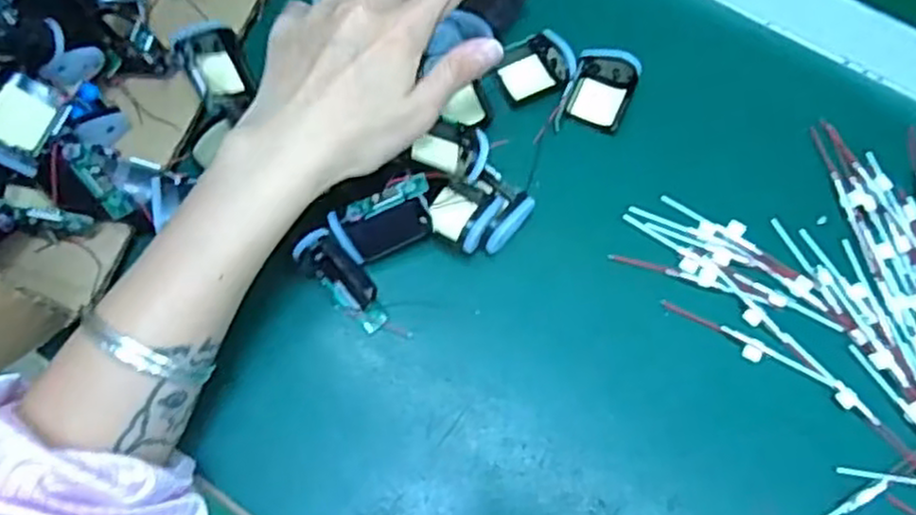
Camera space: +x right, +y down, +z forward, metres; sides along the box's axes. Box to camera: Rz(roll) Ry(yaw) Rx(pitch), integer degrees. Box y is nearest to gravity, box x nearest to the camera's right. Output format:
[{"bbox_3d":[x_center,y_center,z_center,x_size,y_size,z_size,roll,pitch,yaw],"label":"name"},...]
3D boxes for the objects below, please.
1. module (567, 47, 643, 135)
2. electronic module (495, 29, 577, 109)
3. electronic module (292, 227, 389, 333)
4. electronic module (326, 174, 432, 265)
[{"bbox_3d":[0.083,-0.098,0.428,0.035,0.015,0.045,24,73,10],"label":"module"},{"bbox_3d":[0.045,-0.113,0.435,0.041,0.020,0.036,-23,71,-6],"label":"electronic module"},{"bbox_3d":[-0.058,0.012,0.377,0.022,0.033,0.051,-42,74,-12],"label":"electronic module"},{"bbox_3d":[-0.037,-0.019,0.385,0.052,0.038,0.021,-27,72,-7],"label":"electronic module"}]

